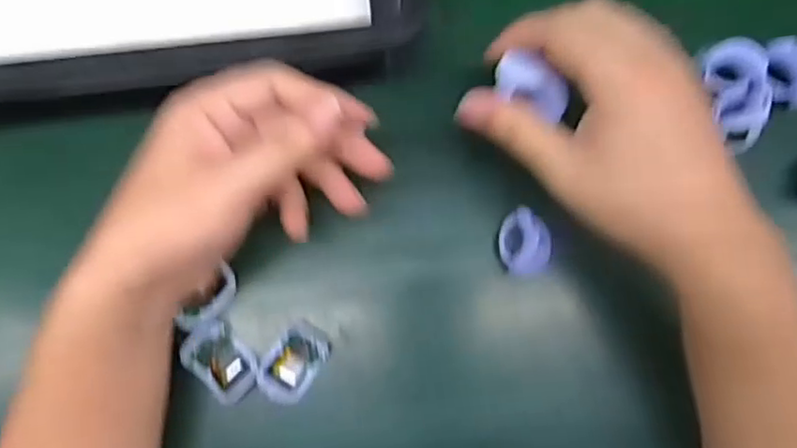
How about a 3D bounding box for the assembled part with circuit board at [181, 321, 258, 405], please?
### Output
[{"bbox_3d":[-0.105,0.081,0.376,0.045,0.014,0.031,42,82,6],"label":"assembled part with circuit board"}]

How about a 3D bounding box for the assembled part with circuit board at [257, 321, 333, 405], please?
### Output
[{"bbox_3d":[-0.061,0.082,0.377,0.029,0.014,0.047,36,82,5],"label":"assembled part with circuit board"}]

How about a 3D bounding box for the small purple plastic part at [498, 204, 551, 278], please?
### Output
[{"bbox_3d":[0.078,0.011,0.383,0.032,0.022,0.039,-4,81,-2],"label":"small purple plastic part"}]

